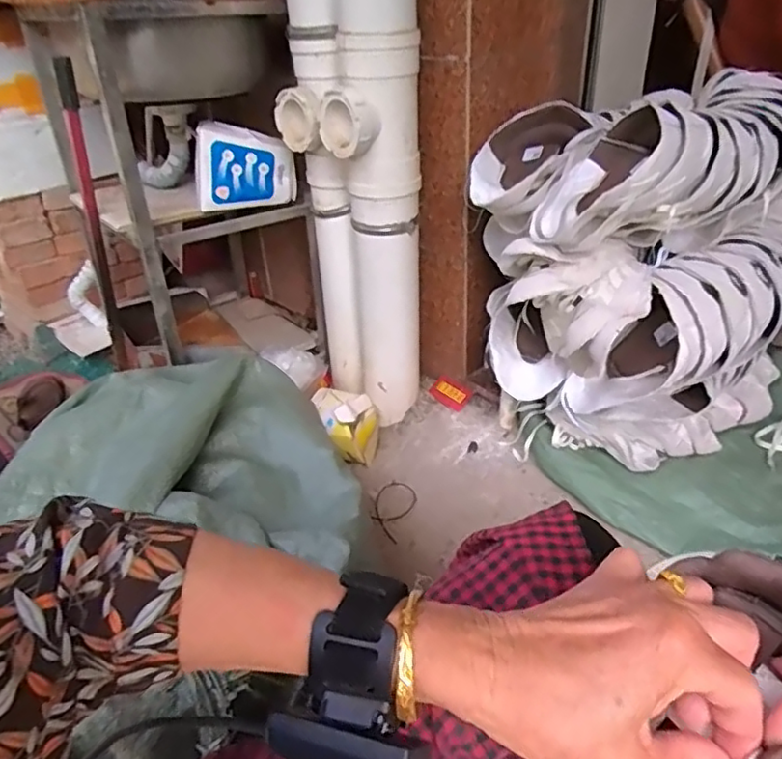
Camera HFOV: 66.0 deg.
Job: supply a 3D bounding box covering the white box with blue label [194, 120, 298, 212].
[{"bbox_3d":[-0.259,-0.373,1.063,0.175,0.135,0.035,-9,35,-7],"label":"white box with blue label"}]

